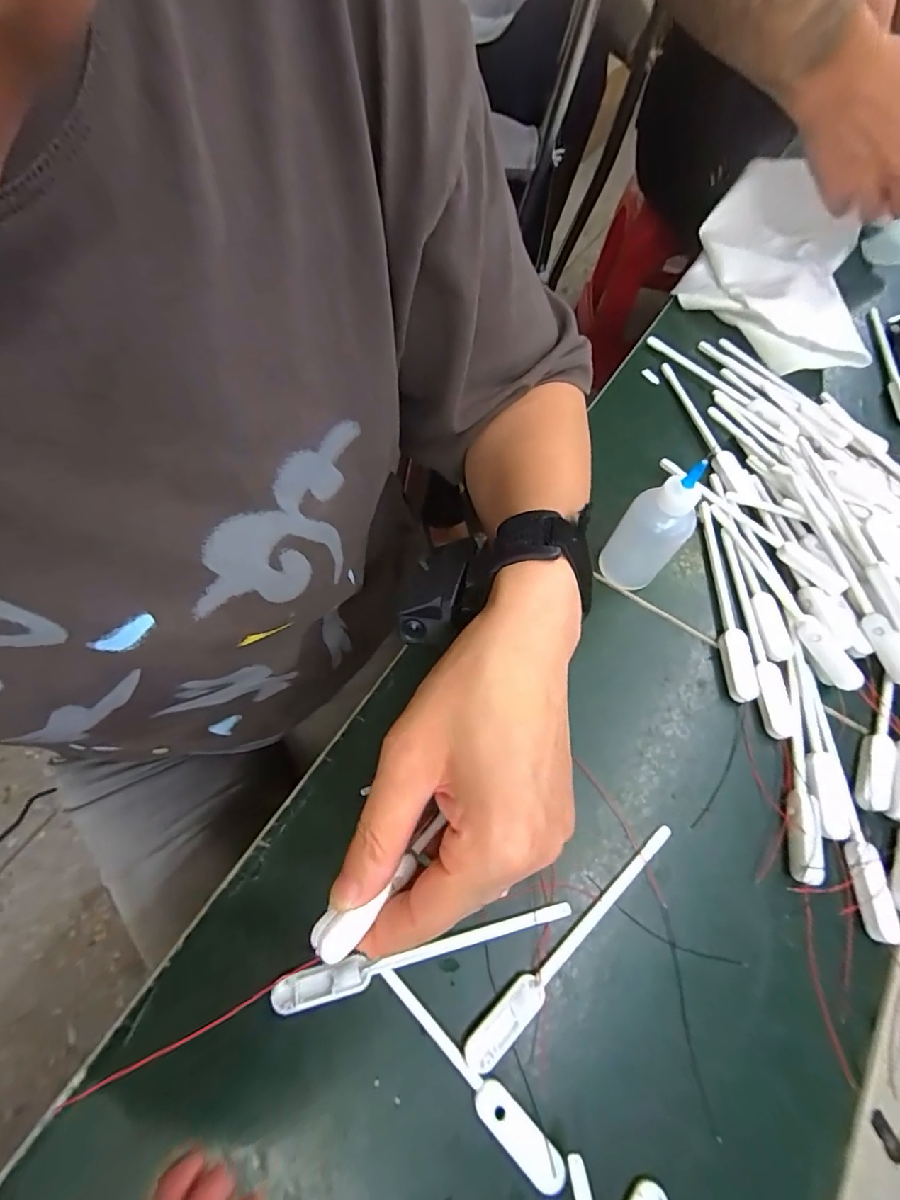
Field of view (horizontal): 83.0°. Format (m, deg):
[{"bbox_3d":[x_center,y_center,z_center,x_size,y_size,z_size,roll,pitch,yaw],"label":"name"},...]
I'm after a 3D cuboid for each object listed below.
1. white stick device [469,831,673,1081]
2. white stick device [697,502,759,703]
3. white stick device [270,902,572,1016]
[{"bbox_3d":[0.062,0.167,0.254,0.144,0.006,0.015,-40,72,-19],"label":"white stick device"},{"bbox_3d":[0.181,-0.004,0.337,0.016,0.008,0.143,3,64,-1],"label":"white stick device"},{"bbox_3d":[-0.011,0.172,0.246,0.144,0.006,0.015,-11,65,-7],"label":"white stick device"}]

